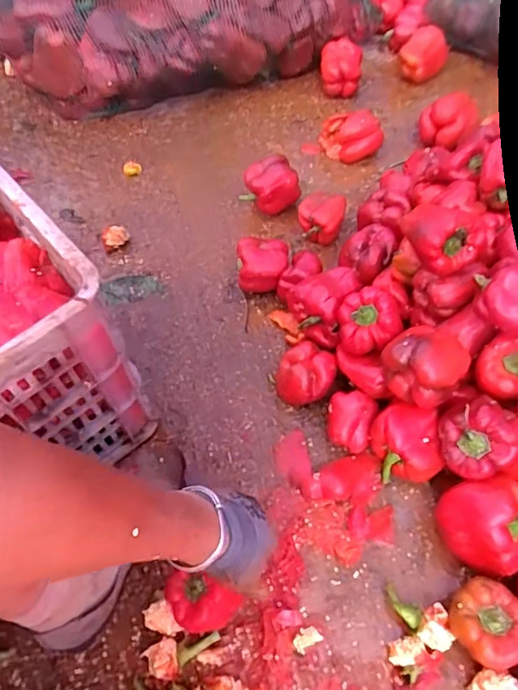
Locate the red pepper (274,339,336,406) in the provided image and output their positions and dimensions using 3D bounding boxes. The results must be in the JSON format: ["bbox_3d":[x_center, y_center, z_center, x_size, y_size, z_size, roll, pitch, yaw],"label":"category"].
[{"bbox_3d":[0.062,0.042,0.726,0.075,0.058,0.083,26,62,19],"label":"red pepper"}]

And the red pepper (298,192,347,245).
[{"bbox_3d":[0.103,-0.207,0.886,0.071,0.067,0.082,8,57,9],"label":"red pepper"}]

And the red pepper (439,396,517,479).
[{"bbox_3d":[0.241,0.101,0.588,0.084,0.061,0.077,36,66,24],"label":"red pepper"}]

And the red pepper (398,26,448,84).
[{"bbox_3d":[0.347,-0.606,1.130,0.081,0.085,0.109,25,62,19],"label":"red pepper"}]

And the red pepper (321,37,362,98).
[{"bbox_3d":[0.169,-0.575,1.117,0.083,0.087,0.103,4,57,6],"label":"red pepper"}]

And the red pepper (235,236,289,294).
[{"bbox_3d":[0.005,-0.119,0.830,0.079,0.074,0.080,-2,56,2],"label":"red pepper"}]

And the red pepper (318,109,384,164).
[{"bbox_3d":[0.172,-0.392,1.007,0.103,0.073,0.084,-11,57,-4],"label":"red pepper"}]

